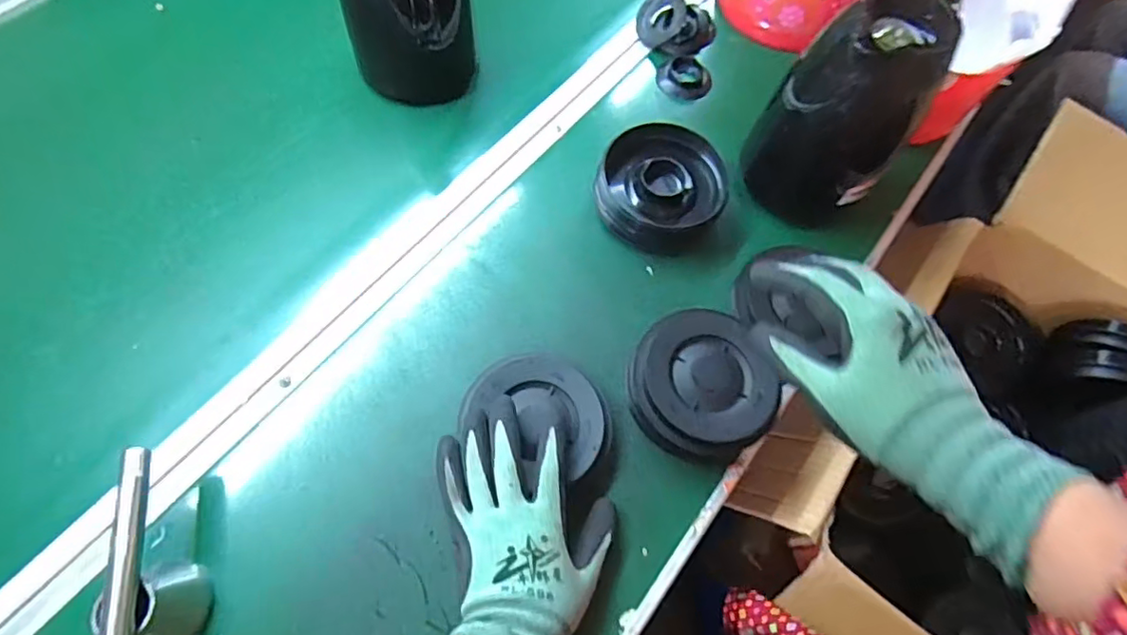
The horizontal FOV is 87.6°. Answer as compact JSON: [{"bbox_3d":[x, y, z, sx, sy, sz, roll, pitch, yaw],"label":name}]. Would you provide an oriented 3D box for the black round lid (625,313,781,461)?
[{"bbox_3d":[0.114,0.055,0.489,0.112,0.040,0.115,1,64,-2],"label":"black round lid"}]

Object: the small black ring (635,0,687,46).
[{"bbox_3d":[0.110,-0.340,0.666,0.057,0.008,0.052,4,107,12],"label":"small black ring"}]

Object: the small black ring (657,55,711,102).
[{"bbox_3d":[0.136,-0.271,0.659,0.061,0.019,0.048,15,65,5],"label":"small black ring"}]

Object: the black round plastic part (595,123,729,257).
[{"bbox_3d":[0.096,-0.127,0.576,0.120,0.041,0.123,1,64,-2],"label":"black round plastic part"}]

